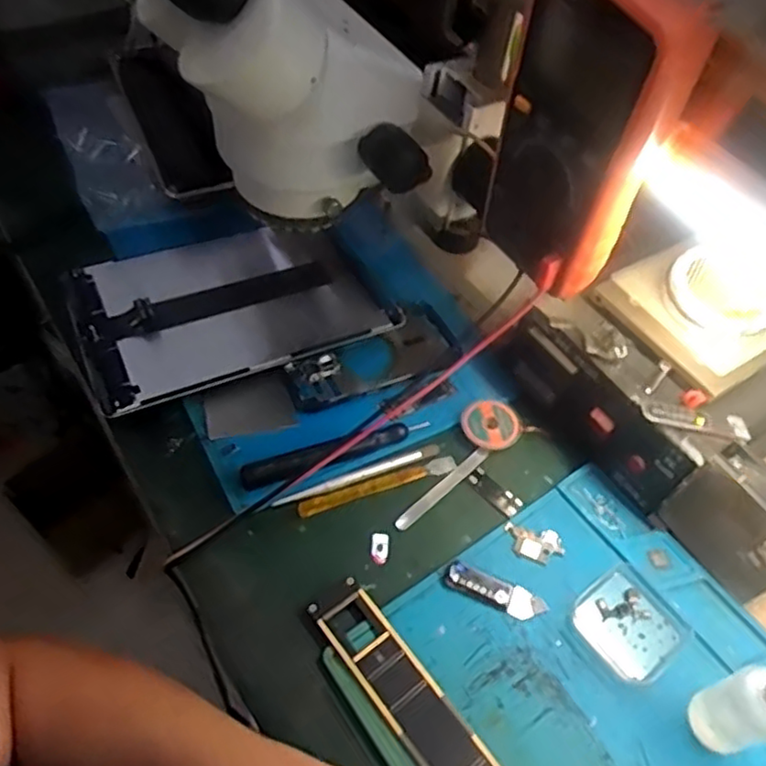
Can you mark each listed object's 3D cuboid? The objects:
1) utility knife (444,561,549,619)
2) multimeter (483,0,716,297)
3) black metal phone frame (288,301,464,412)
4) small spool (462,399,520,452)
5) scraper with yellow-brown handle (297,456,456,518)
[{"bbox_3d":[0.074,0.137,0.439,0.066,0.005,0.019,23,54,12],"label":"utility knife"},{"bbox_3d":[0.106,-0.131,0.360,0.049,0.170,0.089,-24,59,-21],"label":"multimeter"},{"bbox_3d":[-0.006,-0.018,0.543,0.149,0.011,0.066,-28,60,-24],"label":"black metal phone frame"},{"bbox_3d":[0.082,0.031,0.512,0.042,0.009,0.044,3,53,-3],"label":"small spool"},{"bbox_3d":[-0.003,0.073,0.477,0.120,0.005,0.012,-16,56,-17],"label":"scraper with yellow-brown handle"}]

